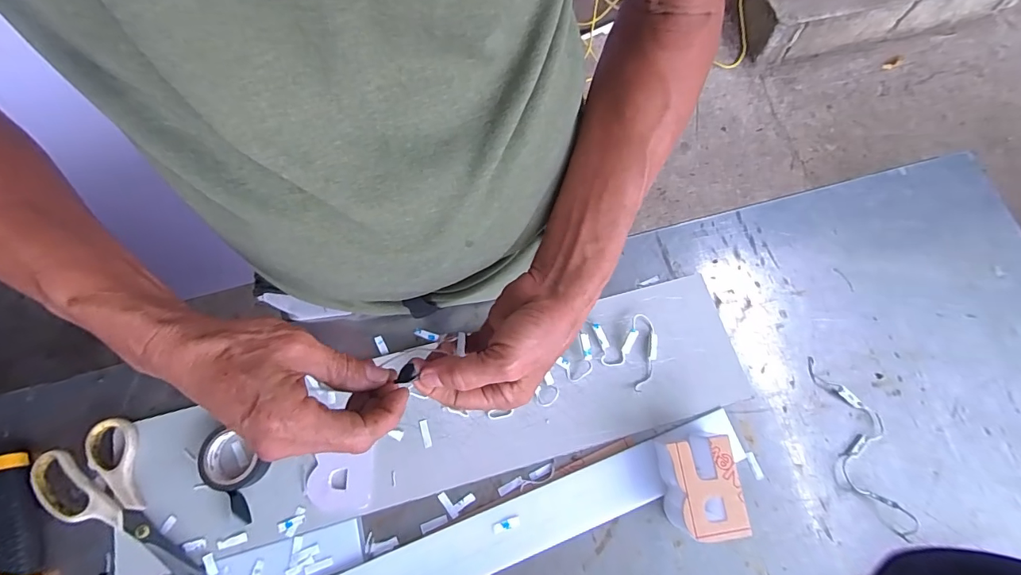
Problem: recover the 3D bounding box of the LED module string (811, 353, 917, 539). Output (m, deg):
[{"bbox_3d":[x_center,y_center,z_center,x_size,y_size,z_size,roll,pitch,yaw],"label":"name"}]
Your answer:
[{"bbox_3d":[0.347,0.152,0.435,0.051,0.017,0.170,-7,73,-4],"label":"LED module string"}]

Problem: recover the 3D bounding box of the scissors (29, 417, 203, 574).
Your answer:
[{"bbox_3d":[-0.353,0.210,0.400,0.085,0.016,0.178,-34,76,-11],"label":"scissors"}]

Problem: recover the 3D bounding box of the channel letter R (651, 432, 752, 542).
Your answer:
[{"bbox_3d":[0.171,0.180,0.406,0.056,0.048,0.083,-5,73,-3],"label":"channel letter R"}]

